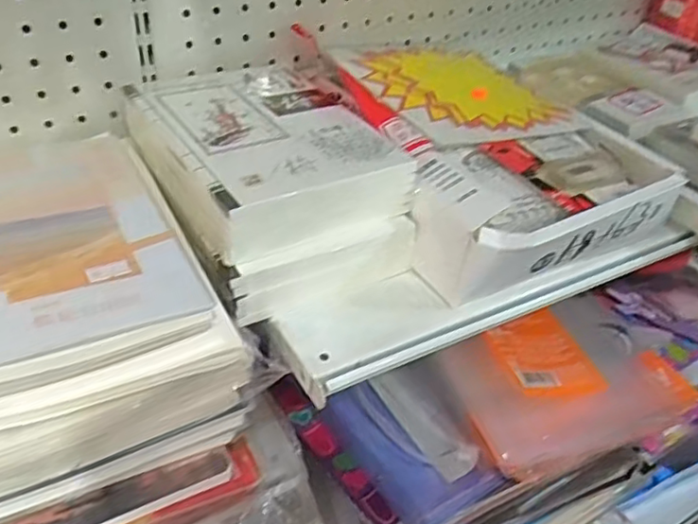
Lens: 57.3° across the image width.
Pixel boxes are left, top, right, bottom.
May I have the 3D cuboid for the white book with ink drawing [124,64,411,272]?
[{"bbox_3d":[-0.067,-0.092,0.477,0.151,0.038,0.225,-18,42,-27],"label":"white book with ink drawing"}]

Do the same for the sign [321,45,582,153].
[{"bbox_3d":[0.105,-0.161,0.577,0.196,0.012,0.182,-14,46,-28],"label":"sign"}]

